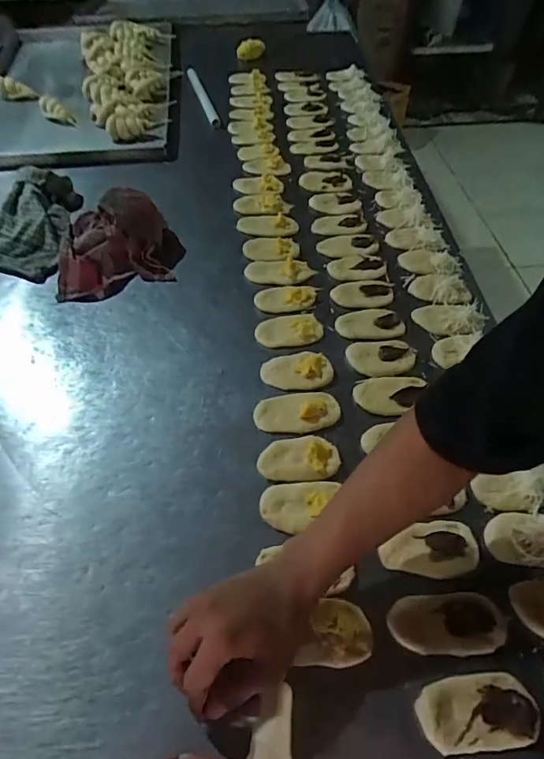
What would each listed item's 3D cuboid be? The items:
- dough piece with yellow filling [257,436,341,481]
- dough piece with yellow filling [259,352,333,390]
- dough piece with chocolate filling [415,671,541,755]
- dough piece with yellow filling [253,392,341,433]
[{"bbox_3d":[0.032,0.090,0.534,0.091,0.010,0.051,0,54,2],"label":"dough piece with yellow filling"},{"bbox_3d":[0.033,-0.015,0.607,0.092,0.012,0.055,-1,54,1],"label":"dough piece with yellow filling"},{"bbox_3d":[0.172,0.279,0.386,0.096,0.010,0.051,-4,54,-1],"label":"dough piece with chocolate filling"},{"bbox_3d":[0.031,0.039,0.574,0.104,0.011,0.054,-2,54,1],"label":"dough piece with yellow filling"}]

